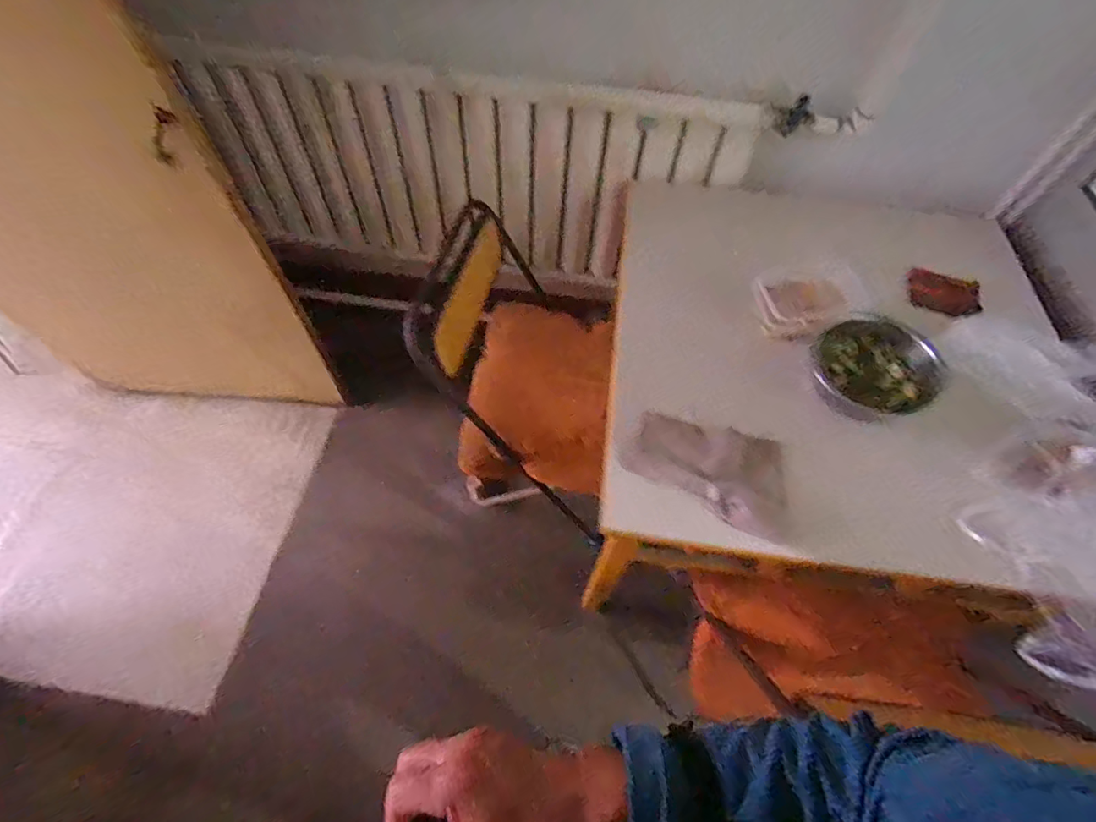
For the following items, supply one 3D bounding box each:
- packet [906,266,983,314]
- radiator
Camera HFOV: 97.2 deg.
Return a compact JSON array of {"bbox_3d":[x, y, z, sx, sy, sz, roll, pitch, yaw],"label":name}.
[{"bbox_3d":[0.778,-0.231,0.950,0.136,0.052,0.060,35,63,18],"label":"packet"},{"bbox_3d":[-0.199,-0.584,1.263,1.294,0.518,0.100,8,58,3],"label":"radiator"}]

